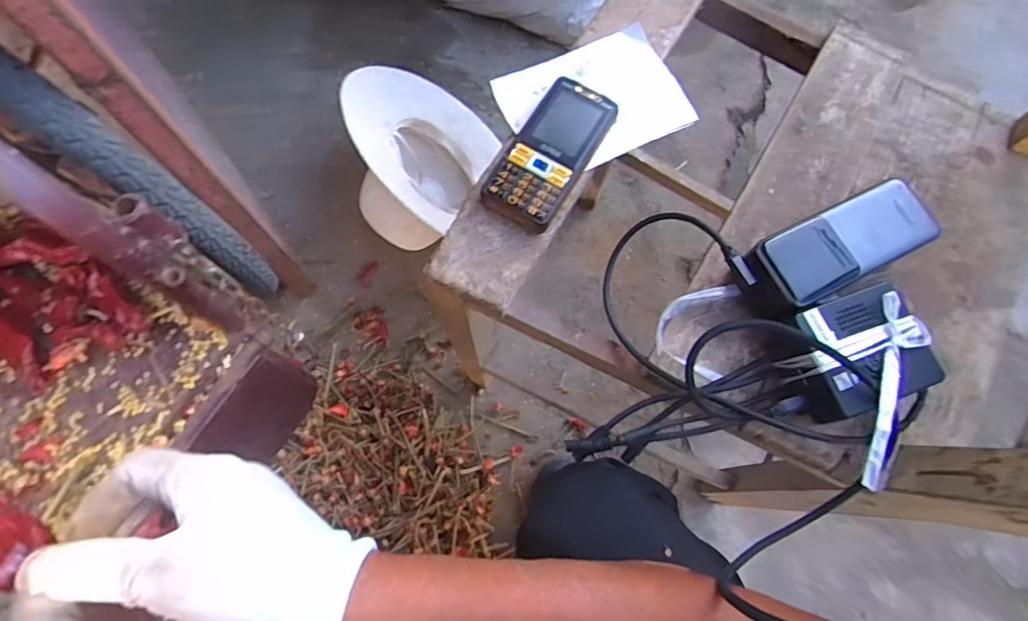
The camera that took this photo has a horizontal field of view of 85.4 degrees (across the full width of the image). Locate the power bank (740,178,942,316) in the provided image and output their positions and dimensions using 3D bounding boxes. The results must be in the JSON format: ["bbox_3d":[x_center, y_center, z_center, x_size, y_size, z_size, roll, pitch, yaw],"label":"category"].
[{"bbox_3d":[0.224,-0.040,0.398,0.125,0.054,0.052,-25,74,-9],"label":"power bank"}]

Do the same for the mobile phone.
[{"bbox_3d":[0.029,-0.123,0.440,0.059,0.022,0.124,29,74,8],"label":"mobile phone"}]

